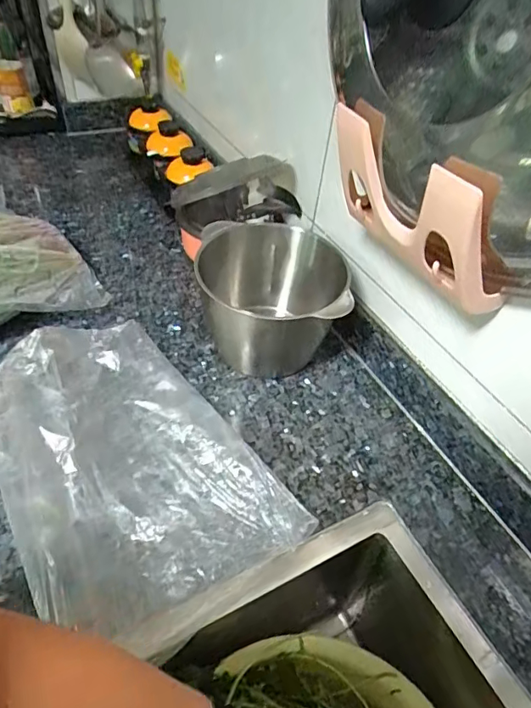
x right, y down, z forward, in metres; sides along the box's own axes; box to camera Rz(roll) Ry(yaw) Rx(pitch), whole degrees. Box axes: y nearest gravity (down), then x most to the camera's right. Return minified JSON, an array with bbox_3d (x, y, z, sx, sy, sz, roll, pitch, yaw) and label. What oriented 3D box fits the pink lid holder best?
[{"bbox_3d":[0.138,-0.139,0.442,0.041,0.145,0.186,-32,56,-6],"label":"pink lid holder"}]

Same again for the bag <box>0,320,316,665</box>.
[{"bbox_3d":[-0.148,0.108,0.507,0.234,0.067,0.347,-27,56,-28],"label":"bag"}]

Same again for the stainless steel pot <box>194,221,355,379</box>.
[{"bbox_3d":[0.003,-0.065,0.631,0.176,0.148,0.166,4,47,-4],"label":"stainless steel pot"}]

